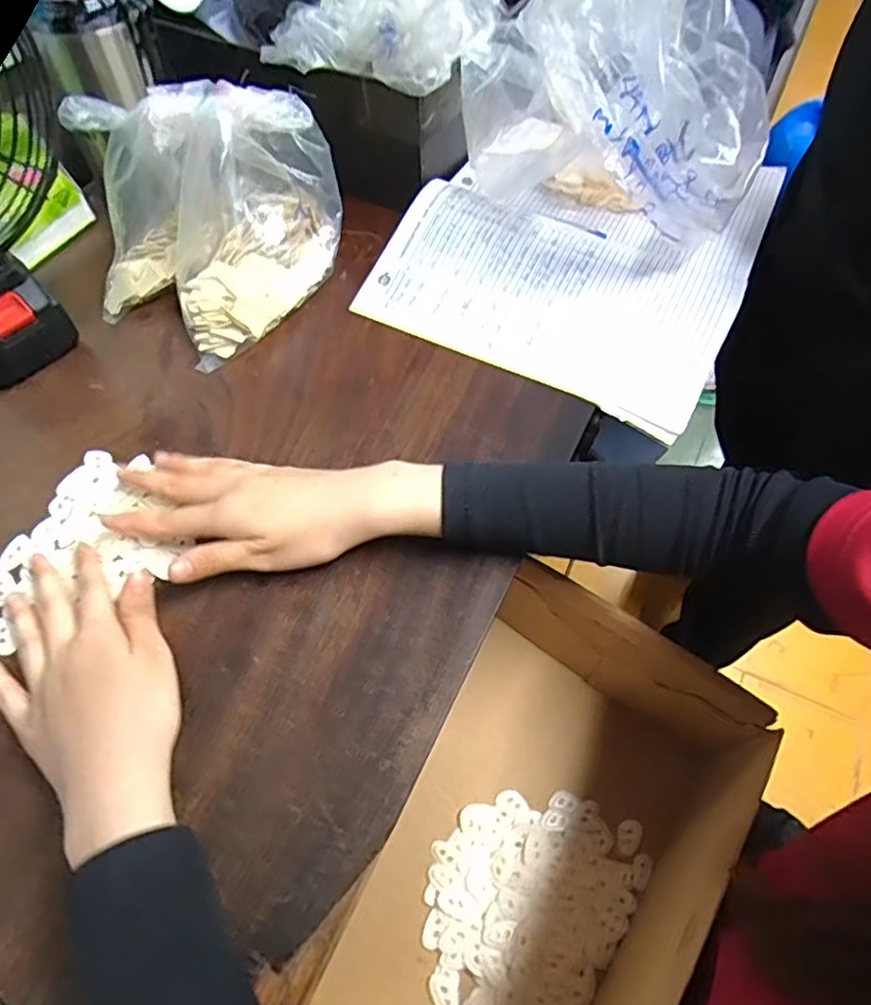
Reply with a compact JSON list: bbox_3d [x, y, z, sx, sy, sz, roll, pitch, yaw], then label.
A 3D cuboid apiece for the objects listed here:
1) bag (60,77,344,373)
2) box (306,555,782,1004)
[{"bbox_3d":[-0.188,-0.251,0.521,0.166,0.143,0.203,28,61,18],"label":"bag"},{"bbox_3d":[0.056,0.247,0.436,0.217,0.134,0.338,30,61,18],"label":"box"}]

